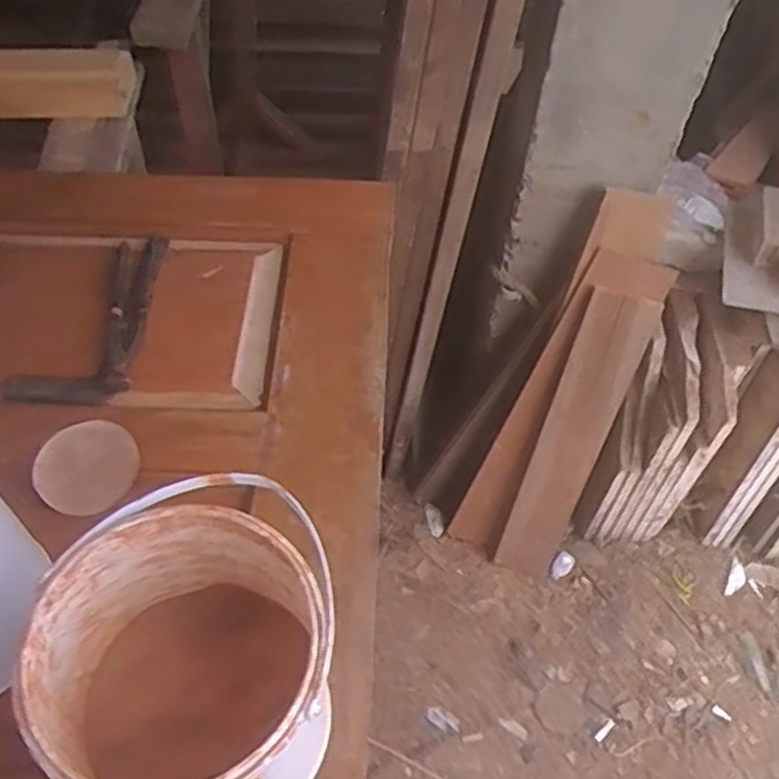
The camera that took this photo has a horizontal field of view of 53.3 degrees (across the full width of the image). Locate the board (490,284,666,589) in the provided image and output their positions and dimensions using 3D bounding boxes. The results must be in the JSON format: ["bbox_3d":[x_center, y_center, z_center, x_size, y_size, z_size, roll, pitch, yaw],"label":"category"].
[{"bbox_3d":[0.321,0.108,1.393,0.114,0.634,0.021,16,36,4],"label":"board"}]

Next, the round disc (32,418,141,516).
[{"bbox_3d":[-0.291,0.074,0.745,0.099,0.010,0.090,4,81,12],"label":"round disc"}]

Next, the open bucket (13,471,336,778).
[{"bbox_3d":[-0.134,0.192,0.532,0.174,0.174,0.189,1,54,-2],"label":"open bucket"}]

